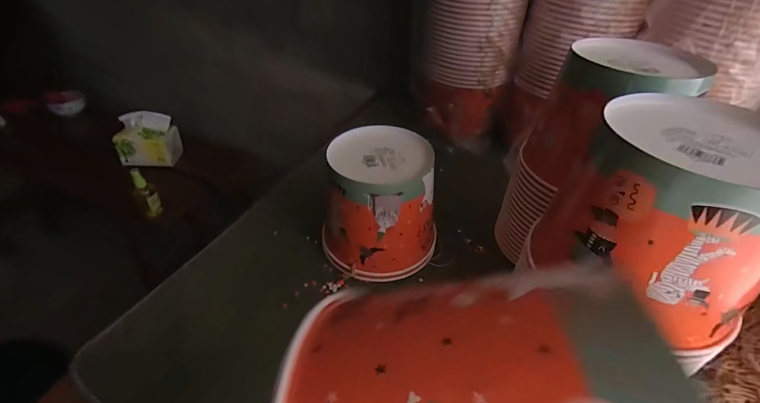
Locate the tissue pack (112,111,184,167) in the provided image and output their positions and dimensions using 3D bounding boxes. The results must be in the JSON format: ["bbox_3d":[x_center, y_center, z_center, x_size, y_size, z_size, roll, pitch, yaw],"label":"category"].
[{"bbox_3d":[-0.638,-0.171,0.999,0.136,0.131,0.105,-3,41,-6],"label":"tissue pack"}]

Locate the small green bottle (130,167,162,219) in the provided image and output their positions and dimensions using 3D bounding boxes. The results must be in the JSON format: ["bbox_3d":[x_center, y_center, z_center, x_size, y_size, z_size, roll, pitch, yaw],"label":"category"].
[{"bbox_3d":[-0.548,-0.018,0.844,0.045,0.122,0.037,-25,48,-28],"label":"small green bottle"}]

